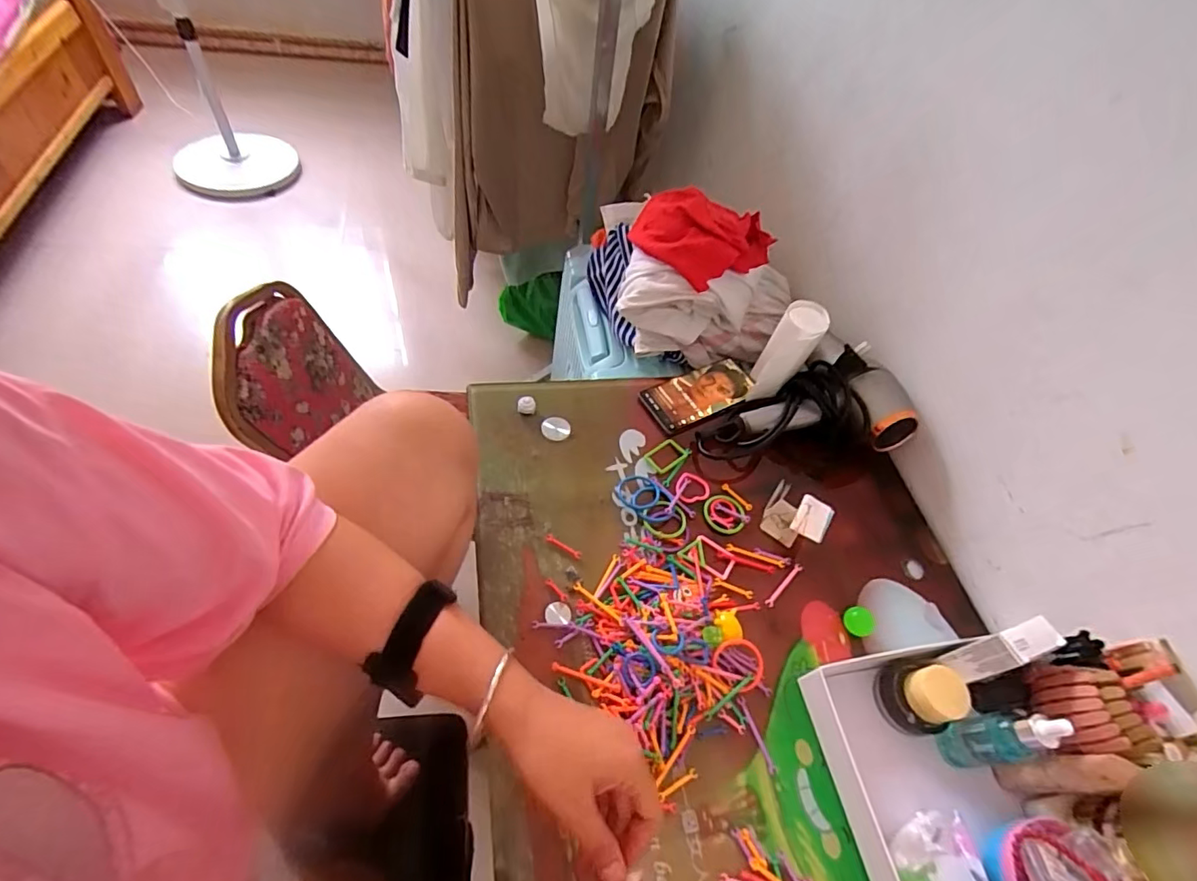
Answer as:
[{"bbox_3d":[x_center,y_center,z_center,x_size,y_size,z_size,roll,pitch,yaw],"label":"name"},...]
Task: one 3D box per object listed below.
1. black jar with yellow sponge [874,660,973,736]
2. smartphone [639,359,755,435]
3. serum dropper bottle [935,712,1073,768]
[{"bbox_3d":[0.299,0.236,0.496,0.055,0.052,0.063,-11,57,-16],"label":"black jar with yellow sponge"},{"bbox_3d":[0.136,-0.065,0.707,0.155,0.010,0.072,-23,61,-23],"label":"smartphone"},{"bbox_3d":[0.339,0.253,0.453,0.040,0.111,0.037,-1,55,-9],"label":"serum dropper bottle"}]

